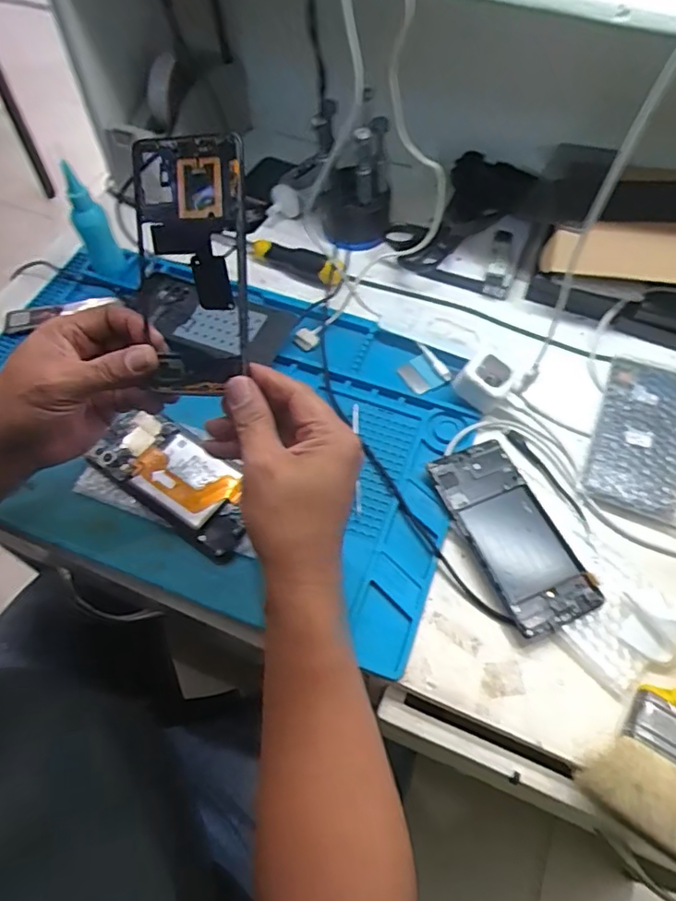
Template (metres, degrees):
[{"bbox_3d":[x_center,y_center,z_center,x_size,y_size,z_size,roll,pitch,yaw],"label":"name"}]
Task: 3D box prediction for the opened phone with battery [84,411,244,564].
[{"bbox_3d":[-0.139,0.024,0.491,0.162,0.016,0.069,33,64,17],"label":"opened phone with battery"}]

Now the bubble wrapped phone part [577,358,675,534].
[{"bbox_3d":[0.279,-0.016,0.510,0.090,0.013,0.170,22,62,12],"label":"bubble wrapped phone part"}]

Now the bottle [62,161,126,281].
[{"bbox_3d":[-0.264,-0.237,0.607,0.038,0.110,0.041,-12,60,-8],"label":"bottle"}]

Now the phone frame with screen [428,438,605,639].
[{"bbox_3d":[0.140,0.067,0.465,0.072,0.013,0.161,-20,62,-12],"label":"phone frame with screen"}]

